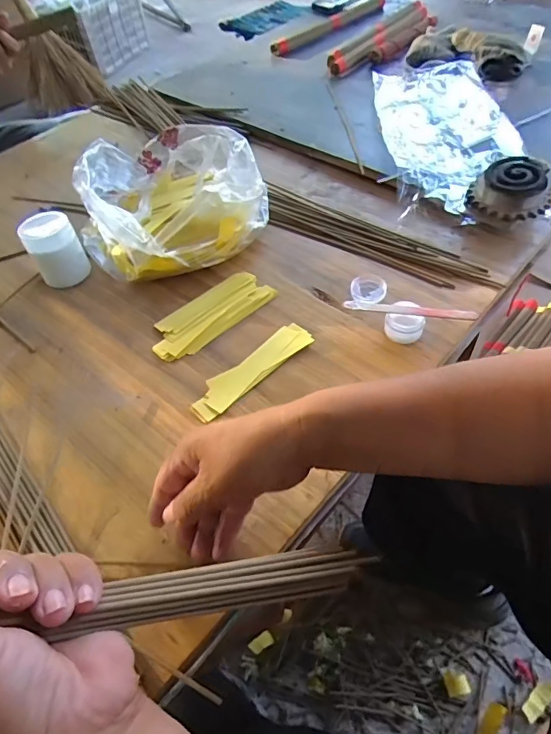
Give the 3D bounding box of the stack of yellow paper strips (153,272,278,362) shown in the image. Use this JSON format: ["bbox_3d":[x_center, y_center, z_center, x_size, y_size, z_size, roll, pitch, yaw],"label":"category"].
[{"bbox_3d":[-0.068,-0.057,0.491,0.138,0.008,0.056,-37,58,-22],"label":"stack of yellow paper strips"}]

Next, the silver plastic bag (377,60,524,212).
[{"bbox_3d":[0.235,-0.335,0.640,0.170,0.025,0.351,0,52,5],"label":"silver plastic bag"}]

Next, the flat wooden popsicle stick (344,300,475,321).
[{"bbox_3d":[0.128,-0.055,0.442,0.122,0.008,0.010,5,53,9],"label":"flat wooden popsicle stick"}]

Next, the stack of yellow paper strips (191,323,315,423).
[{"bbox_3d":[-0.022,0.002,0.442,0.135,0.005,0.034,-38,58,-22],"label":"stack of yellow paper strips"}]

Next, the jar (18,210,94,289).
[{"bbox_3d":[-0.252,-0.134,0.532,0.055,0.067,0.051,-3,52,3],"label":"jar"}]

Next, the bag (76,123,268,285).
[{"bbox_3d":[-0.127,-0.207,0.562,0.222,0.082,0.226,-23,54,-13],"label":"bag"}]

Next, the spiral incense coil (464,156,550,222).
[{"bbox_3d":[0.267,-0.204,0.525,0.086,0.035,0.069,17,56,18],"label":"spiral incense coil"}]

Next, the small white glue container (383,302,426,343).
[{"bbox_3d":[0.125,-0.043,0.451,0.036,0.024,0.034,-3,52,3],"label":"small white glue container"}]

